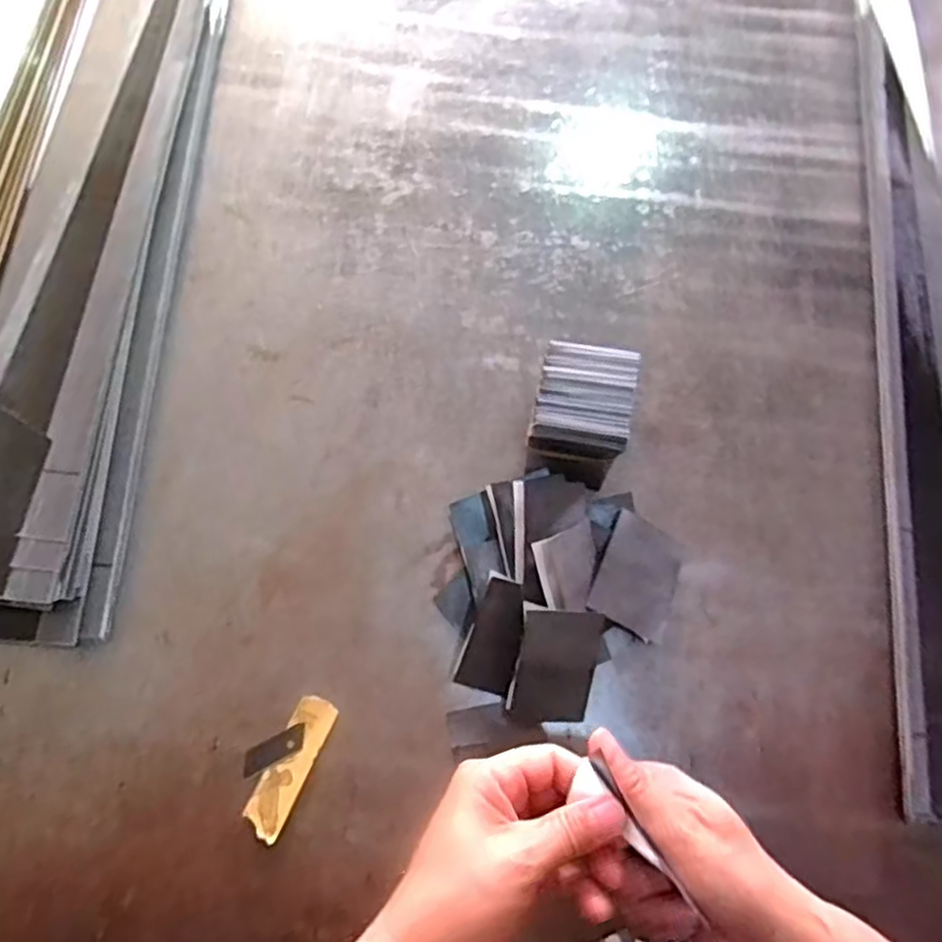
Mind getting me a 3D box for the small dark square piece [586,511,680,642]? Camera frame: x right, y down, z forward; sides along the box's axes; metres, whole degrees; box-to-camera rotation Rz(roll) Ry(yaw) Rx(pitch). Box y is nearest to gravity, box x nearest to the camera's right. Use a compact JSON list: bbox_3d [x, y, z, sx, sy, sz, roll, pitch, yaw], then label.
[{"bbox_3d":[0.125,0.078,0.521,0.059,0.009,0.082,28,67,-2],"label":"small dark square piece"}]

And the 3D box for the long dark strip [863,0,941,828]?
[{"bbox_3d":[0.392,-0.182,0.624,0.095,0.026,0.917,5,71,0],"label":"long dark strip"}]

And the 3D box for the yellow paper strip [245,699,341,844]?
[{"bbox_3d":[-0.124,0.203,0.481,0.028,0.004,0.092,25,69,4],"label":"yellow paper strip"}]

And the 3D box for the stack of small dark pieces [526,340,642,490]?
[{"bbox_3d":[0.079,-0.039,0.527,0.071,0.088,0.083,12,71,2],"label":"stack of small dark pieces"}]

